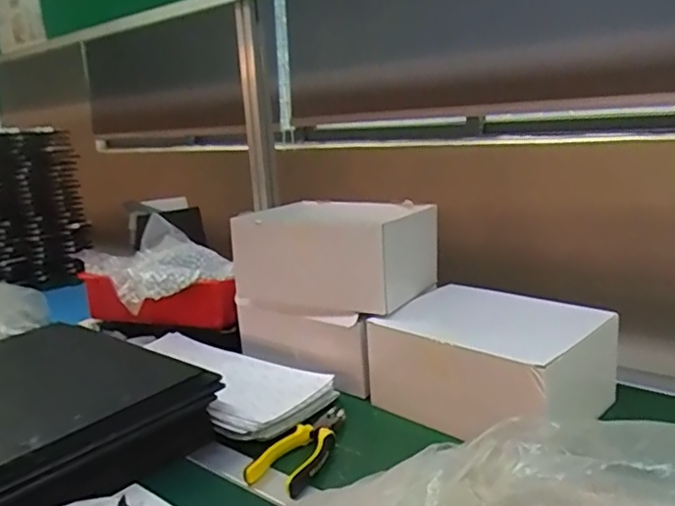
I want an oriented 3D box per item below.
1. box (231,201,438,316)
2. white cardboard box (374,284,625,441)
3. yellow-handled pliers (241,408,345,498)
[{"bbox_3d":[-0.002,0.003,0.876,0.247,0.131,0.178,4,15,31],"label":"box"},{"bbox_3d":[0.185,0.134,0.746,0.251,0.131,0.197,9,18,43],"label":"white cardboard box"},{"bbox_3d":[-0.033,0.220,0.680,0.062,0.022,0.170,3,14,28],"label":"yellow-handled pliers"}]

